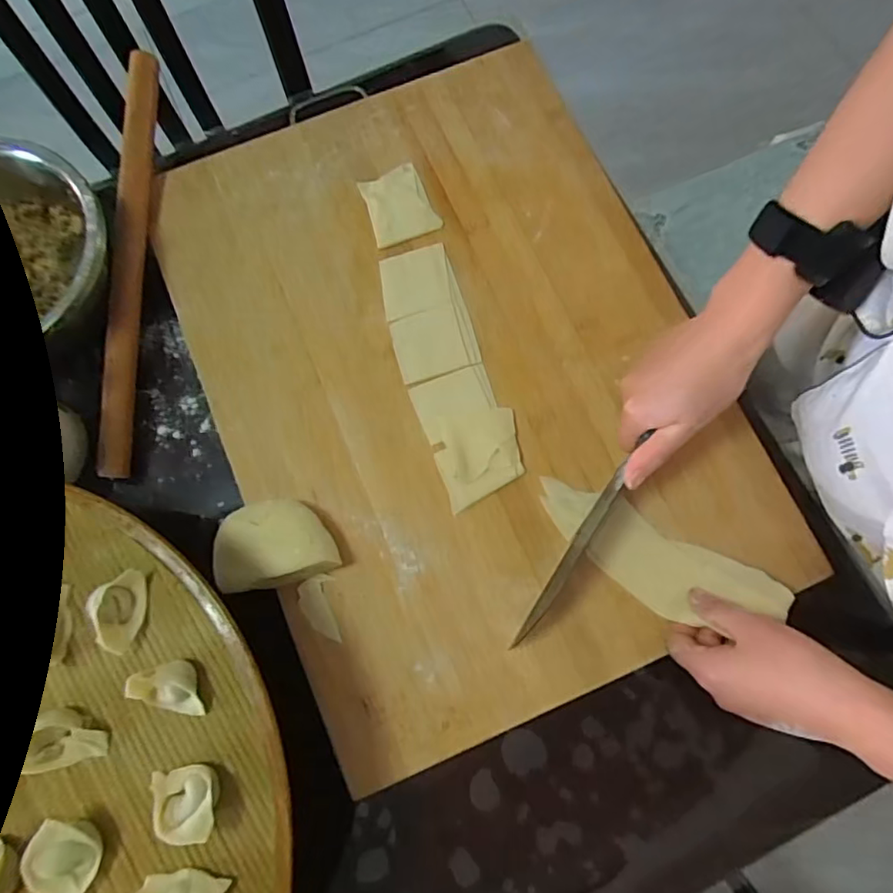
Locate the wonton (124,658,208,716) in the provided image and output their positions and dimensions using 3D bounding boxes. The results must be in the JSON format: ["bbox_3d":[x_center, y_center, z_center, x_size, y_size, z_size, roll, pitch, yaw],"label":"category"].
[{"bbox_3d":[-0.161,0.141,0.334,0.032,0.022,0.032,-13,76,-3],"label":"wonton"}]

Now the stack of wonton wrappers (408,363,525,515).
[{"bbox_3d":[0.020,-0.012,0.481,0.069,0.012,0.108,-20,77,-5],"label":"stack of wonton wrappers"}]

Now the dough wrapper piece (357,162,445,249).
[{"bbox_3d":[-0.045,-0.223,0.534,0.059,0.004,0.073,-22,77,-5],"label":"dough wrapper piece"}]

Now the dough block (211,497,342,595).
[{"bbox_3d":[-0.132,0.074,0.446,0.090,0.039,0.061,-13,76,-3],"label":"dough block"}]

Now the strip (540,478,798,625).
[{"bbox_3d":[0.158,0.087,0.451,0.190,0.017,0.065,26,77,15],"label":"strip"}]

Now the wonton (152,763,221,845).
[{"bbox_3d":[-0.146,0.197,0.321,0.037,0.021,0.034,-9,76,-2],"label":"wonton"}]

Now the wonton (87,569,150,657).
[{"bbox_3d":[-0.196,0.098,0.346,0.023,0.020,0.046,-2,76,0],"label":"wonton"}]

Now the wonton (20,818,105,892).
[{"bbox_3d":[-0.207,0.225,0.313,0.032,0.024,0.042,25,77,6],"label":"wonton"}]

